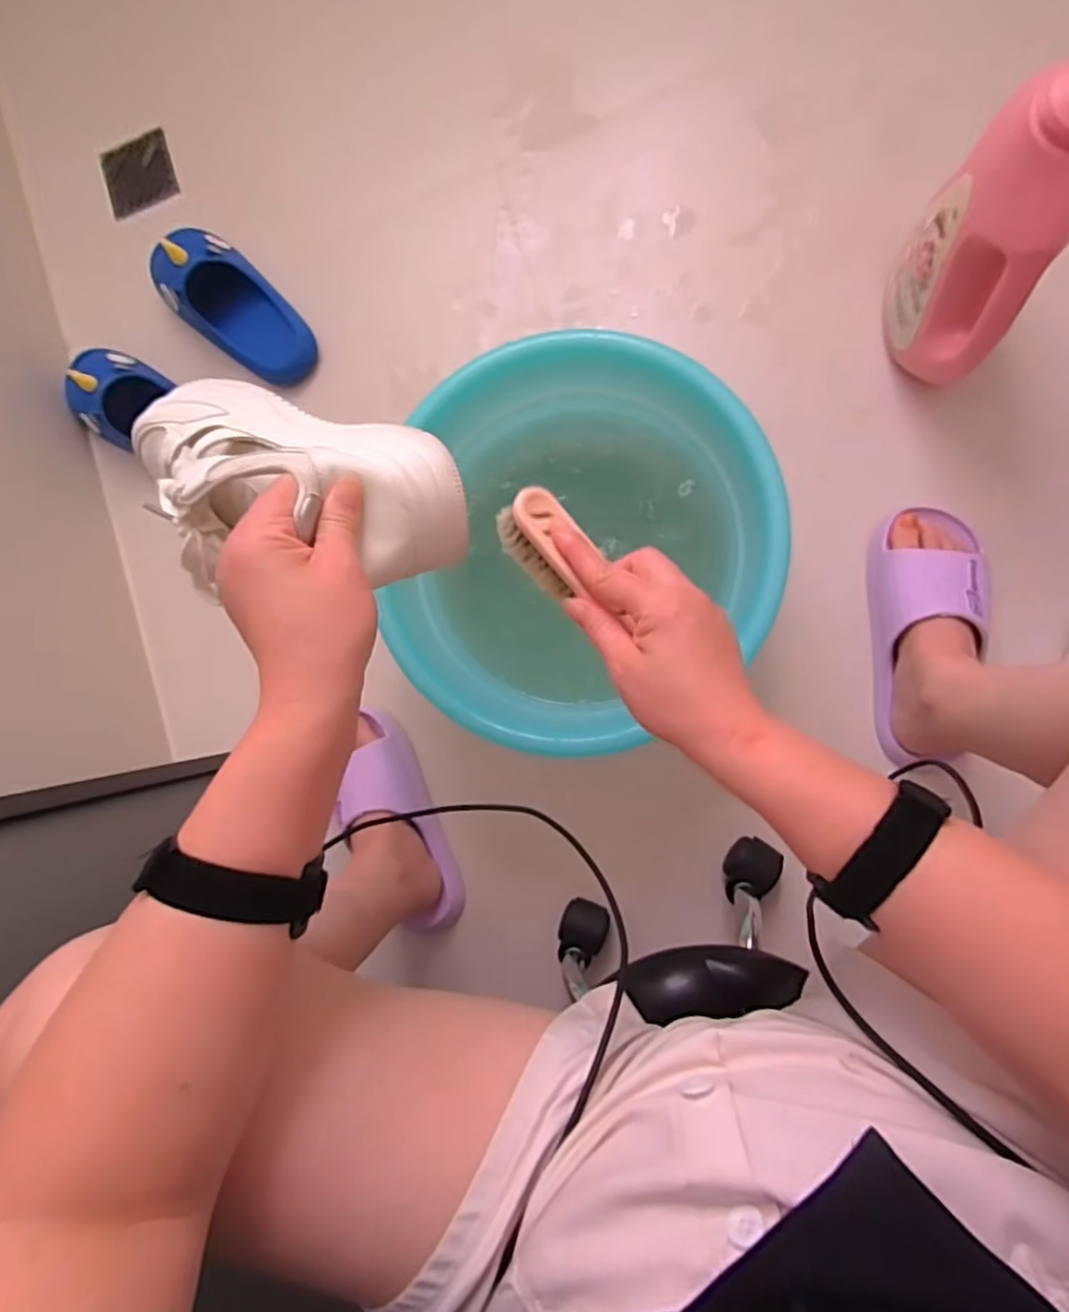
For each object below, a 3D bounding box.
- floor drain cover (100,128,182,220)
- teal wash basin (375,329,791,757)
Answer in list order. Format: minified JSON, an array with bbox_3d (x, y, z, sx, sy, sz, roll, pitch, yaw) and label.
[{"bbox_3d":[-0.495,-0.606,0.817,0.088,0.011,0.090,-18,82,6],"label":"floor drain cover"},{"bbox_3d":[0.044,-0.096,0.625,0.346,0.147,0.358,24,93,7],"label":"teal wash basin"}]

